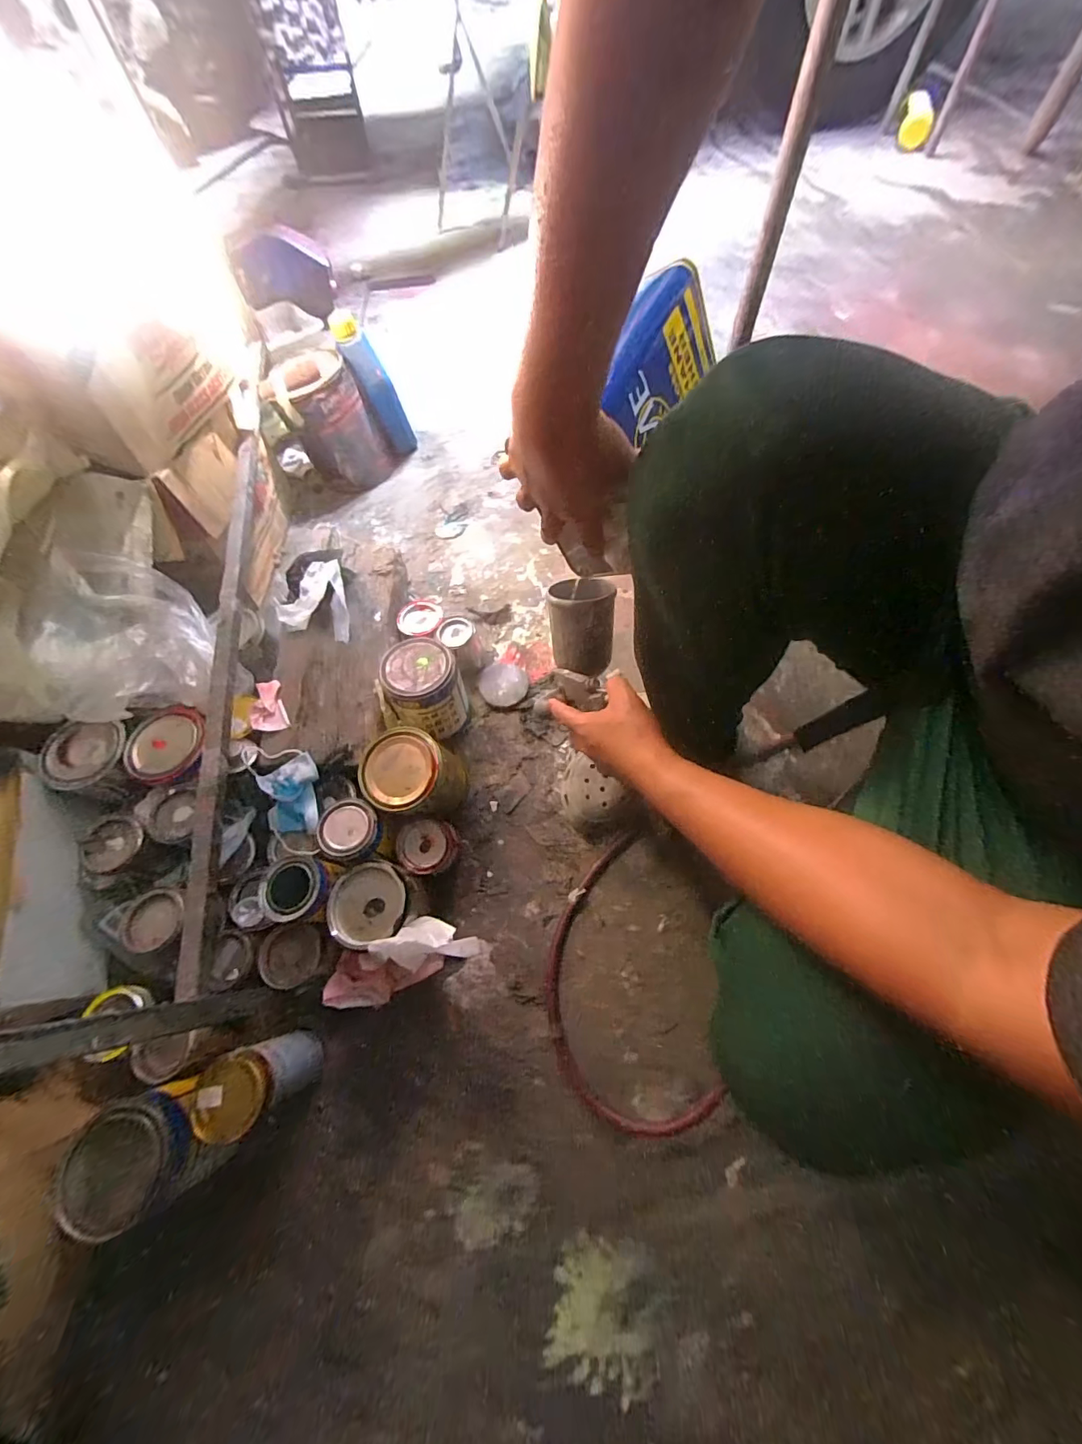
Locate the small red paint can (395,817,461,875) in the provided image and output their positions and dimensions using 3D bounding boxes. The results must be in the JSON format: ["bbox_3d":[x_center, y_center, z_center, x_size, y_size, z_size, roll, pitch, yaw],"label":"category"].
[{"bbox_3d":[-0.149,0.168,0.637,0.064,0.079,0.075,32,71,17],"label":"small red paint can"}]

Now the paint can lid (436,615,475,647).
[{"bbox_3d":[-0.133,-0.141,0.742,0.056,0.018,0.051,-1,65,3],"label":"paint can lid"}]

